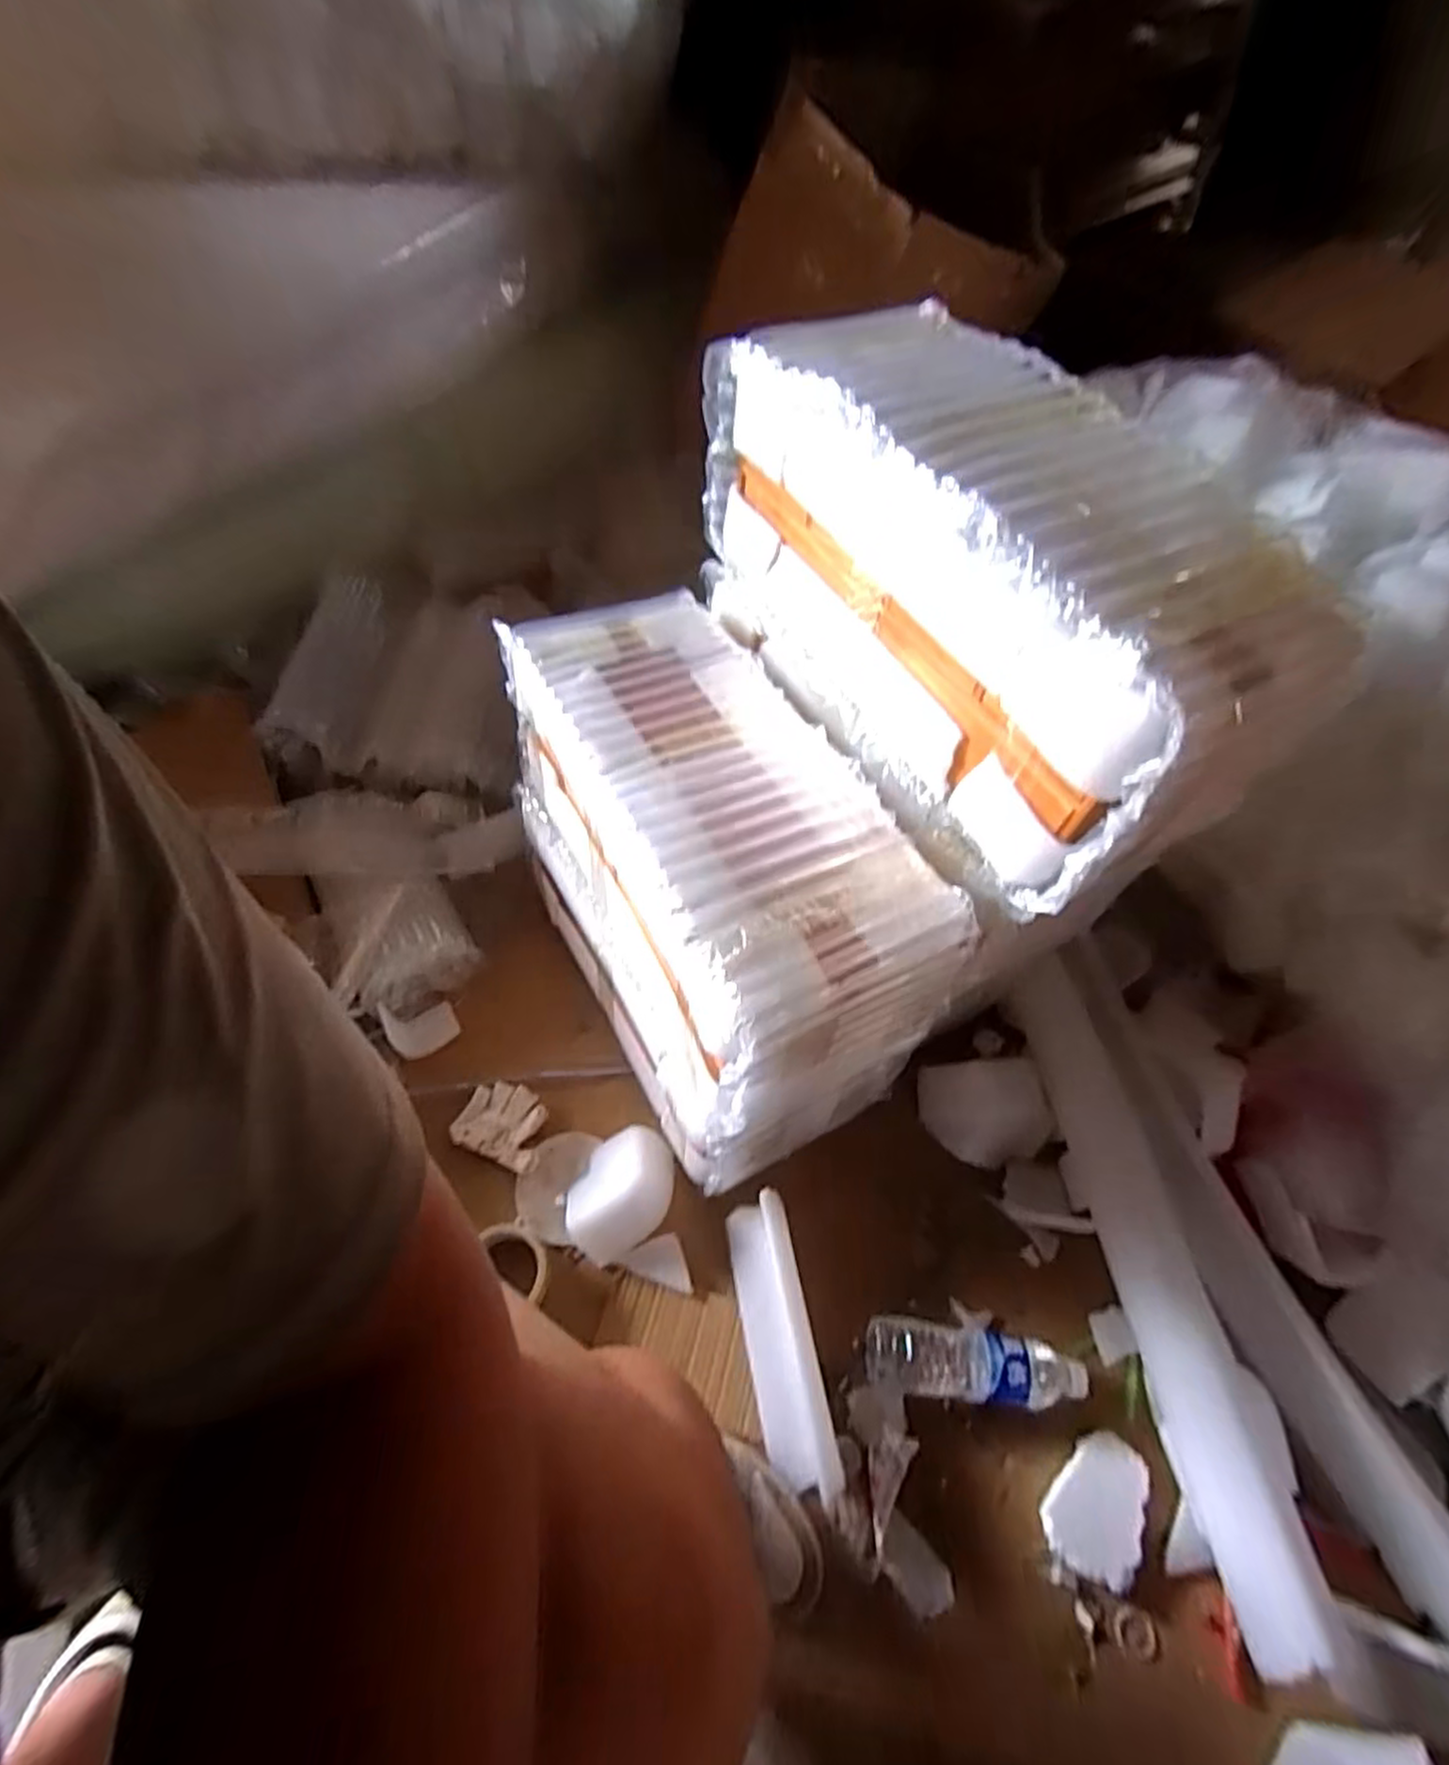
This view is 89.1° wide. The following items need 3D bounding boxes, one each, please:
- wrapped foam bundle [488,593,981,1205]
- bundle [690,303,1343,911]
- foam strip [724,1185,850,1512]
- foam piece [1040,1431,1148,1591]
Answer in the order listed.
[{"bbox_3d":[-0.032,-0.002,0.787,0.233,0.392,0.501,-24,59,-19],"label":"wrapped foam bundle"},{"bbox_3d":[0.195,-0.252,0.633,0.224,0.257,0.542,-24,59,-19],"label":"bundle"},{"bbox_3d":[0.054,0.457,0.741,0.070,0.029,0.253,-19,60,10],"label":"foam strip"},{"bbox_3d":[0.356,0.592,0.705,0.073,0.017,0.117,31,59,18],"label":"foam piece"}]

